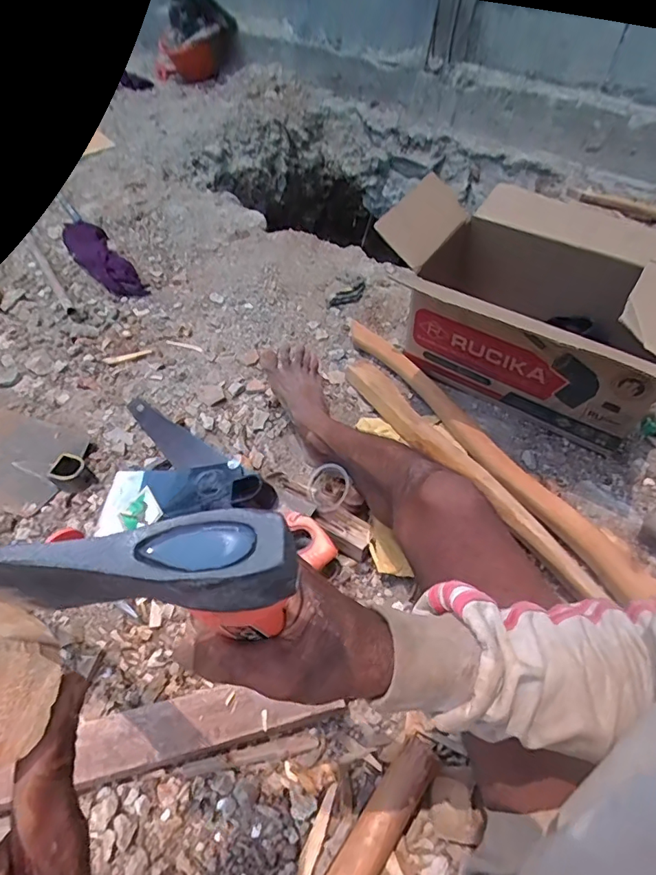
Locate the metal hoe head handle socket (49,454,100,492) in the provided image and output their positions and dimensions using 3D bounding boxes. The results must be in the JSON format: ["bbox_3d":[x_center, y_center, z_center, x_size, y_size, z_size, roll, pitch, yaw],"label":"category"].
[{"bbox_3d":[-0.426,0.064,0.804,0.054,0.053,0.056,30,56,26],"label":"metal hoe head handle socket"}]

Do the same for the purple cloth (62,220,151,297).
[{"bbox_3d":[-0.539,-0.424,1.144,0.098,0.076,0.309,-29,56,-25],"label":"purple cloth"}]

